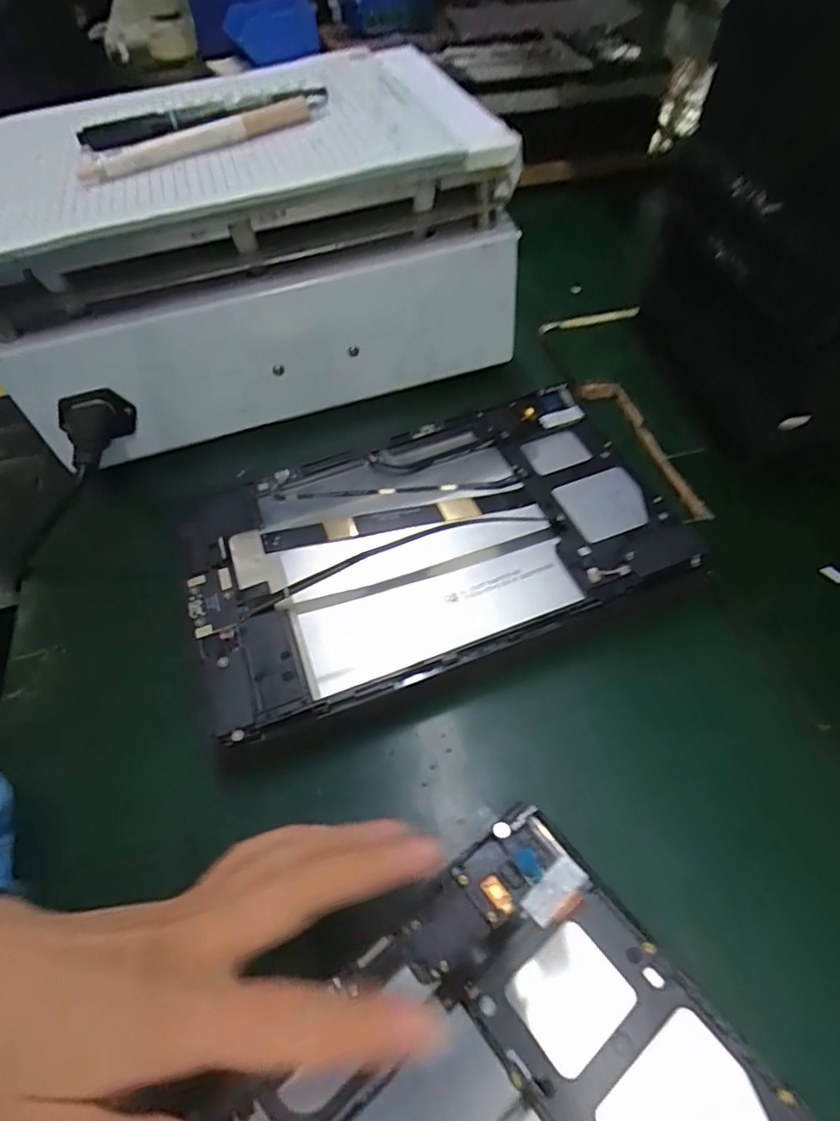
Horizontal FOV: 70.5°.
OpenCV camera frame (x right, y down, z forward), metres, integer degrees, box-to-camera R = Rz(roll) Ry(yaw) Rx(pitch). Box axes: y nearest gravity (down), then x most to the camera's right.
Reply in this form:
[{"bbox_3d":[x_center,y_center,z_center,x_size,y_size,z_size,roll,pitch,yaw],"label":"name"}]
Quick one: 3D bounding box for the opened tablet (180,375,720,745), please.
[{"bbox_3d":[0.001,-0.012,0.307,0.231,0.020,0.148,-18,53,-10],"label":"opened tablet"}]

